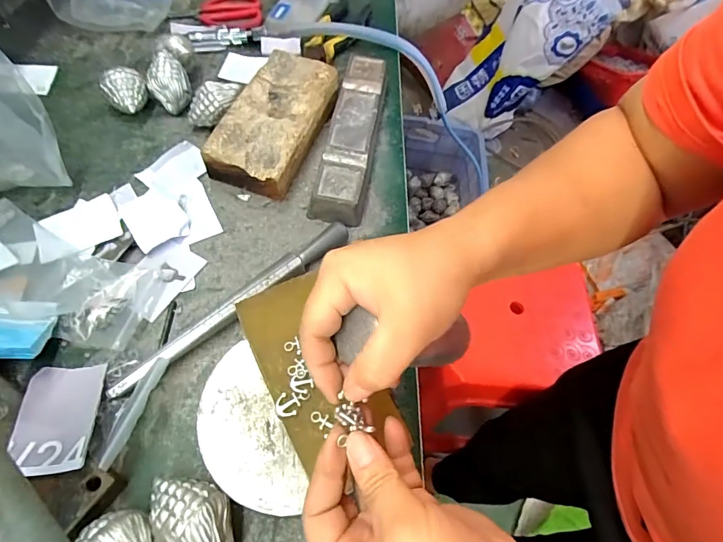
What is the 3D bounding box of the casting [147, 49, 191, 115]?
[{"bbox_3d":[-0.232,-0.224,0.507,0.045,0.051,0.059,-18,62,-14],"label":"casting"}]

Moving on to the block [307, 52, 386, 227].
[{"bbox_3d":[-0.010,-0.165,0.500,0.058,0.037,0.248,9,59,1],"label":"block"}]

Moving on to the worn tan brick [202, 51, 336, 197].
[{"bbox_3d":[-0.096,-0.172,0.485,0.093,0.051,0.182,18,60,6],"label":"worn tan brick"}]

